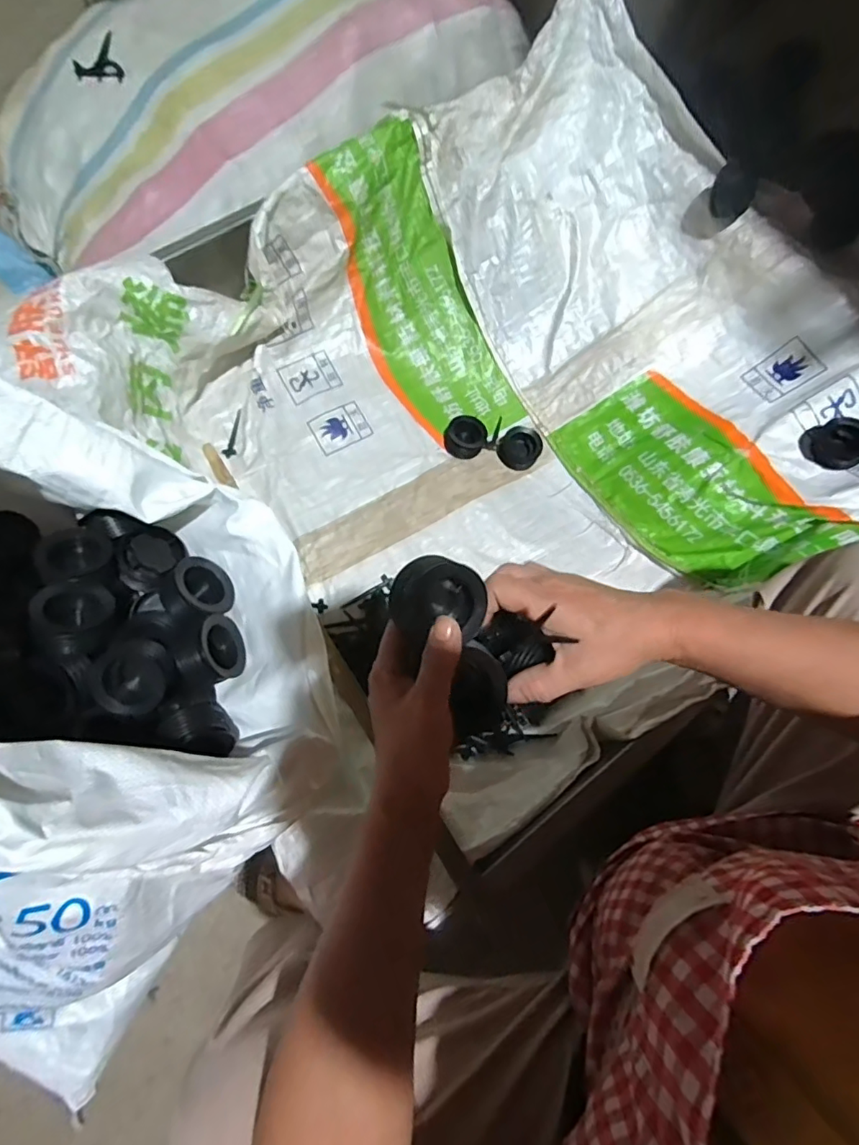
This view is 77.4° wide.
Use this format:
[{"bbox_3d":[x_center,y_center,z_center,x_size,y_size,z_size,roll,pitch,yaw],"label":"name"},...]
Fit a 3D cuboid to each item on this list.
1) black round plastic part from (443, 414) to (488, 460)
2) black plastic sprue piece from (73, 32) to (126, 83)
[{"bbox_3d":[0.053,-0.202,0.800,0.062,0.027,0.059,1,72,-2],"label":"black round plastic part"},{"bbox_3d":[-0.474,-0.728,0.765,0.067,0.012,0.072,-20,87,4],"label":"black plastic sprue piece"}]

